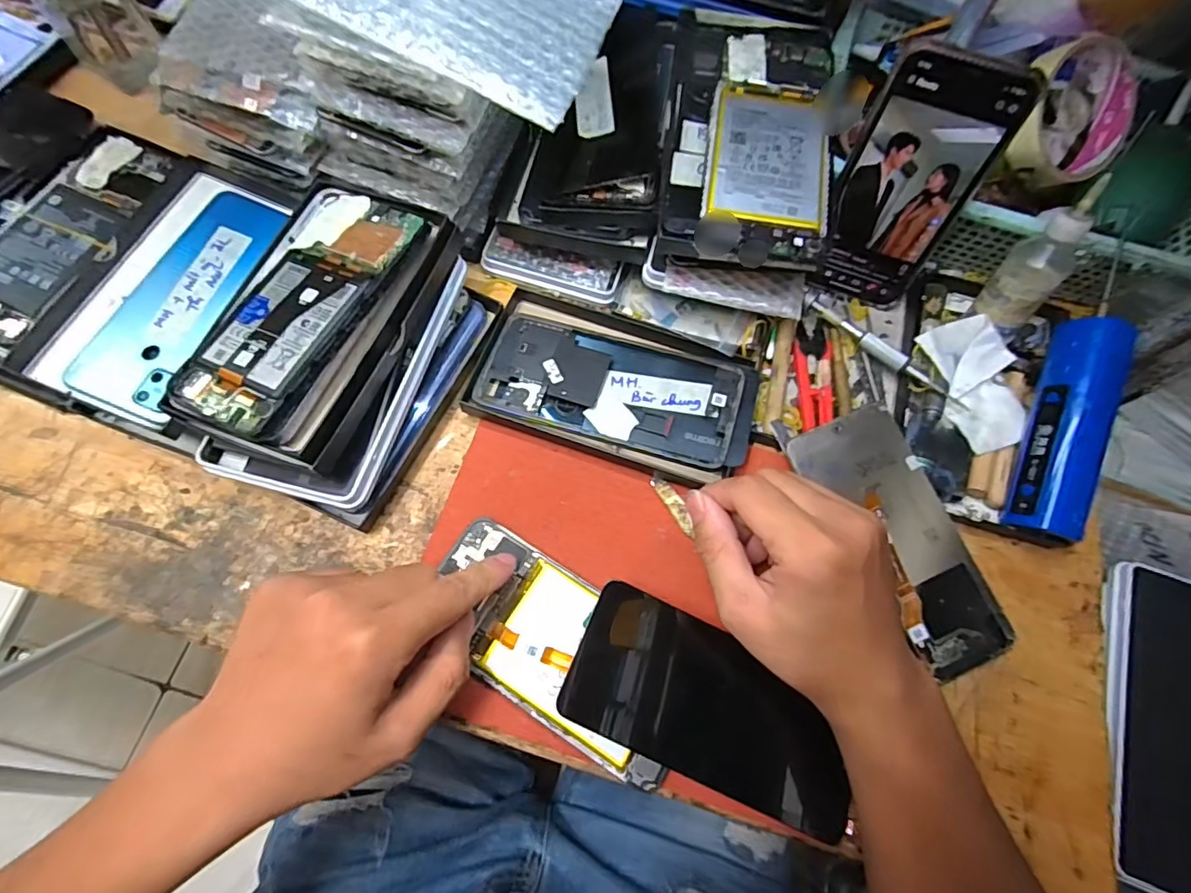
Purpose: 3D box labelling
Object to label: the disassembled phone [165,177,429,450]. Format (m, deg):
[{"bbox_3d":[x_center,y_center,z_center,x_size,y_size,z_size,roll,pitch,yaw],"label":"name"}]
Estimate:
[{"bbox_3d":[-0.166,-0.080,0.318,0.081,0.012,0.162,17,68,14],"label":"disassembled phone"}]

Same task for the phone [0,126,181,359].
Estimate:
[{"bbox_3d":[-0.351,-0.141,0.365,0.081,0.010,0.170,21,70,5],"label":"phone"}]

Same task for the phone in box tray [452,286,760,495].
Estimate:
[{"bbox_3d":[0.015,-0.044,0.359,0.175,0.020,0.102,20,70,5],"label":"phone in box tray"}]

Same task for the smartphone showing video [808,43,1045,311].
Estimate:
[{"bbox_3d":[0.193,-0.159,0.351,0.071,0.151,0.004,22,52,9],"label":"smartphone showing video"}]

